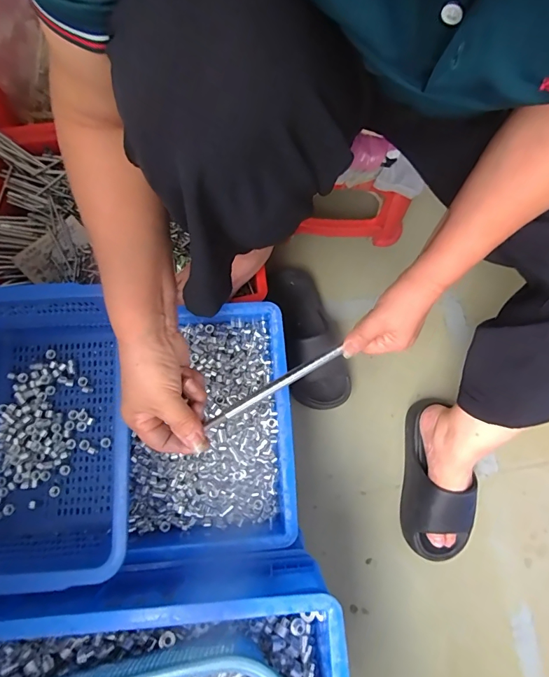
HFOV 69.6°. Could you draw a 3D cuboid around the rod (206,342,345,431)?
[{"bbox_3d":[0.005,0.047,0.406,0.165,0.008,0.011,-27,81,-25],"label":"rod"}]

